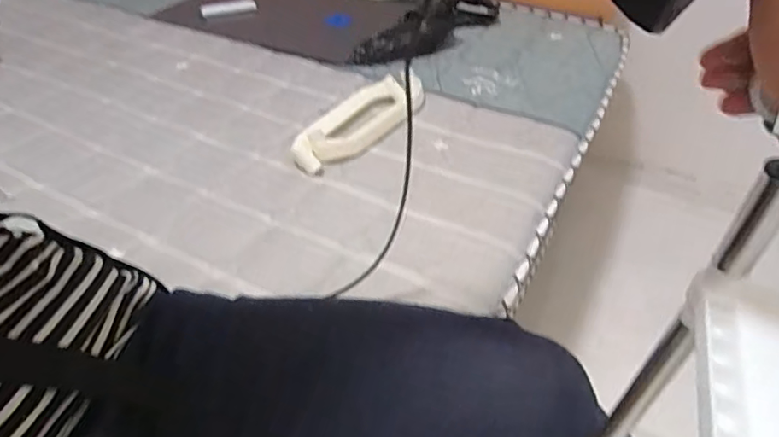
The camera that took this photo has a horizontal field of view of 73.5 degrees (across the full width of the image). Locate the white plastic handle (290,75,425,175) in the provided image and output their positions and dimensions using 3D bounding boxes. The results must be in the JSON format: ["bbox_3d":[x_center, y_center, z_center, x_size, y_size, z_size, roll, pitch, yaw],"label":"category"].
[{"bbox_3d":[-0.039,-0.170,0.897,0.089,0.038,0.306,26,49,24],"label":"white plastic handle"}]

